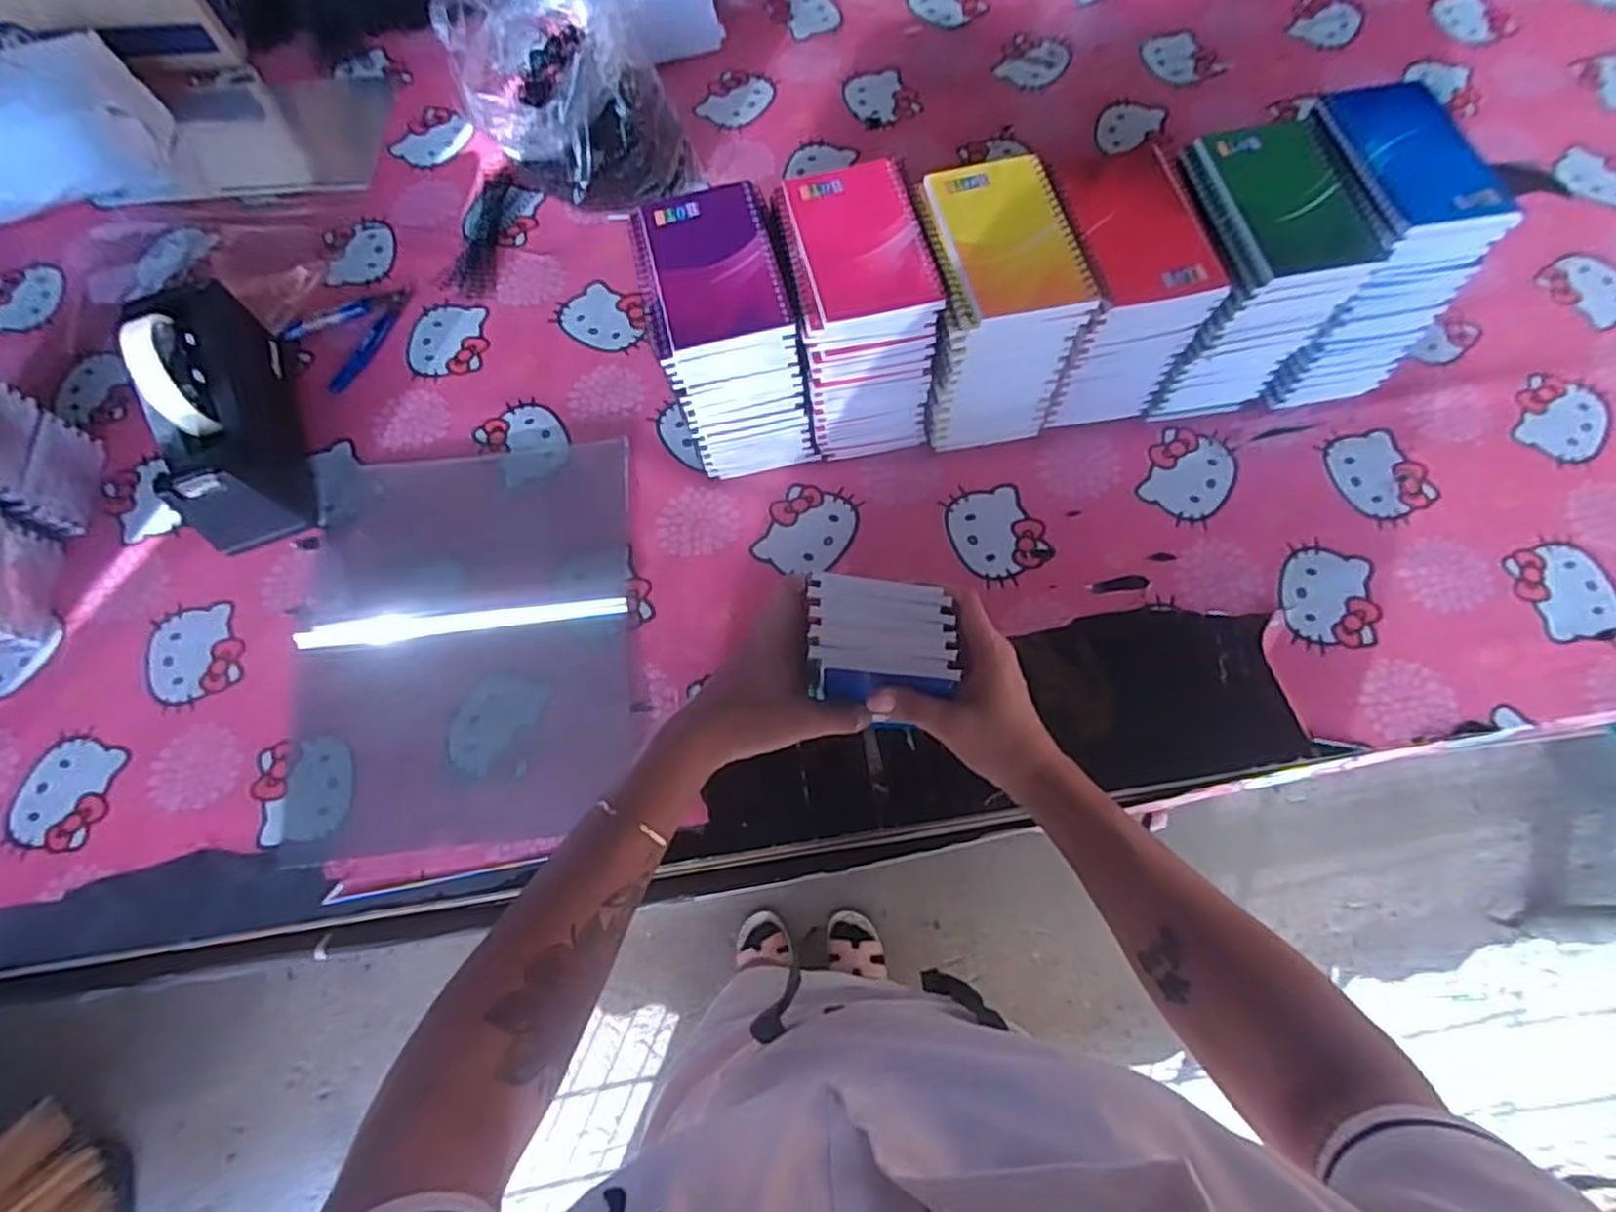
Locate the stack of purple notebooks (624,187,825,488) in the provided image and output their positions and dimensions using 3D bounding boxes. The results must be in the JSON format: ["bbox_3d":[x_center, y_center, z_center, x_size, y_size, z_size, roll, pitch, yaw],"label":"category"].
[{"bbox_3d":[-0.060,-0.195,0.584,0.097,0.170,0.128,-14,68,-4],"label":"stack of purple notebooks"}]

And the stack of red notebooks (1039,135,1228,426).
[{"bbox_3d":[0.223,-0.228,0.587,0.093,0.167,0.129,-11,68,-2],"label":"stack of red notebooks"}]

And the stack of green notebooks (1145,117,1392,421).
[{"bbox_3d":[0.323,-0.242,0.586,0.113,0.172,0.128,-13,68,-3],"label":"stack of green notebooks"}]

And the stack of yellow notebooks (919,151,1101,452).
[{"bbox_3d":[0.129,-0.212,0.578,0.097,0.174,0.126,-10,68,-2],"label":"stack of yellow notebooks"}]

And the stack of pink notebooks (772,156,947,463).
[{"bbox_3d":[0.034,-0.213,0.588,0.094,0.171,0.130,-10,68,-2],"label":"stack of pink notebooks"}]

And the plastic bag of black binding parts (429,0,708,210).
[{"bbox_3d":[-0.200,-0.431,0.671,0.179,0.176,0.124,-40,72,-13],"label":"plastic bag of black binding parts"}]

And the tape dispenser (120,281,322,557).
[{"bbox_3d":[-0.469,-0.154,0.608,0.074,0.119,0.215,-22,69,-7],"label":"tape dispenser"}]

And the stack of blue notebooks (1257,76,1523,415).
[{"bbox_3d":[0.404,-0.262,0.588,0.106,0.177,0.147,-13,68,-4],"label":"stack of blue notebooks"}]

